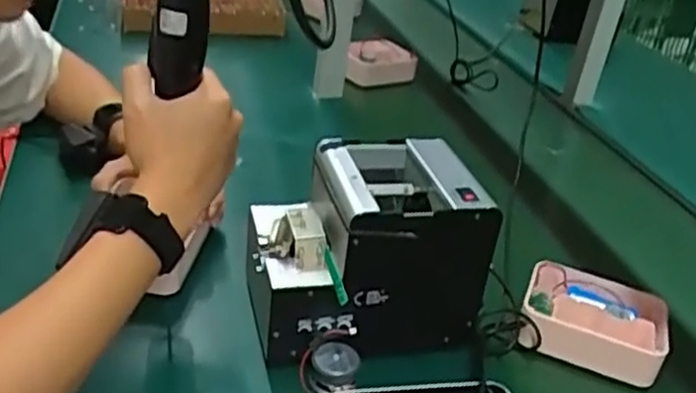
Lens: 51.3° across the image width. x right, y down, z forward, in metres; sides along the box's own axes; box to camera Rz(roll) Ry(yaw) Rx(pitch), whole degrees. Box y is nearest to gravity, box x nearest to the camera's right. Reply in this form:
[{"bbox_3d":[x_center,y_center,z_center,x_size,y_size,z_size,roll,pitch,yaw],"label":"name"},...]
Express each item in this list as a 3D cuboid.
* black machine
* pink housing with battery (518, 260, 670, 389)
[{"bbox_3d":[0.017,0.048,0.625,0.194,0.152,0.135,-2,31,-16],"label":"black machine"},{"bbox_3d":[0.229,0.116,0.677,0.126,0.052,0.088,15,30,14],"label":"pink housing with battery"}]

